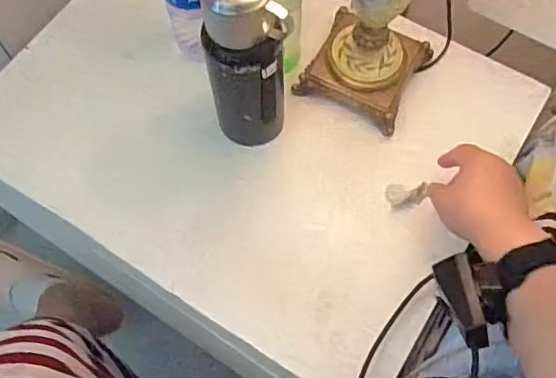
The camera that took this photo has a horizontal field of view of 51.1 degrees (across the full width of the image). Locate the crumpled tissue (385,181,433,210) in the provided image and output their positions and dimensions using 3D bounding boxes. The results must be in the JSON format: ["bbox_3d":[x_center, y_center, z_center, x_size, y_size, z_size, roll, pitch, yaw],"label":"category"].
[{"bbox_3d":[0.141,0.005,0.634,0.040,0.019,0.029,-4,66,-1],"label":"crumpled tissue"}]

